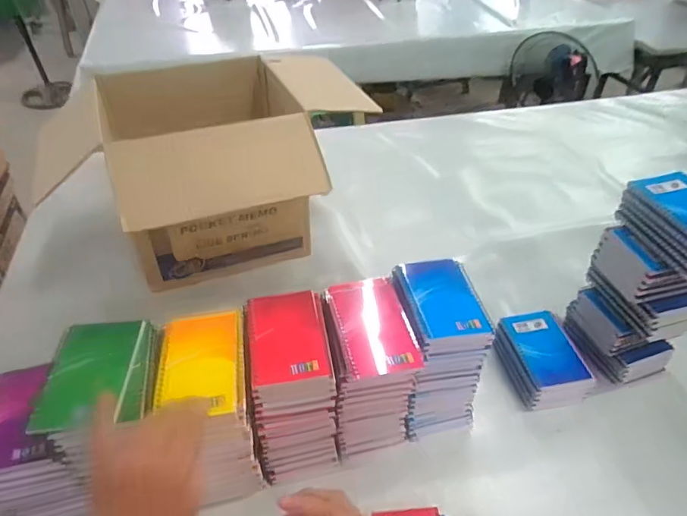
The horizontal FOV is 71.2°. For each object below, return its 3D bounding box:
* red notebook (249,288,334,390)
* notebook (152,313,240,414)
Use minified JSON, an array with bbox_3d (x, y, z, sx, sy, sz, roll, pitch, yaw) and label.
[{"bbox_3d":[-0.064,0.084,0.549,0.082,0.011,0.125,-7,42,-8],"label":"red notebook"},{"bbox_3d":[-0.155,0.110,0.520,0.080,0.012,0.133,-5,42,-7],"label":"notebook"}]

